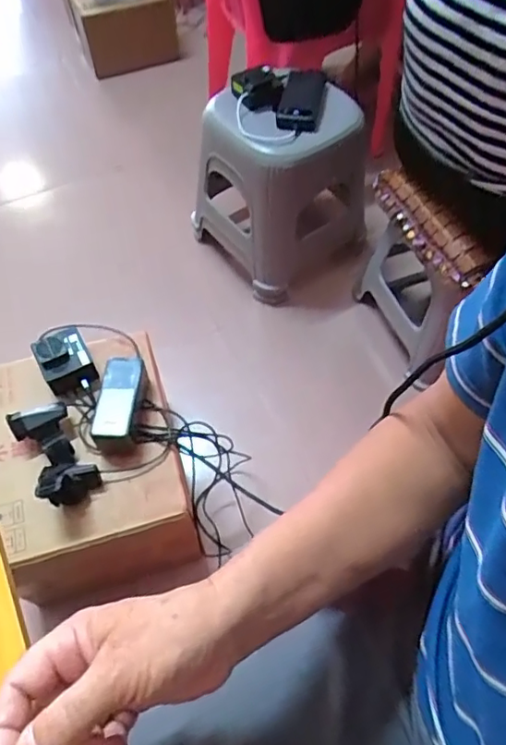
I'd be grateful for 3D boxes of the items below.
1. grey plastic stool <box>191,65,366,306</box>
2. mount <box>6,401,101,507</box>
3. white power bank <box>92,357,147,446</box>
[{"bbox_3d":[0.059,-0.390,1.148,0.289,0.371,0.292,-34,63,-19],"label":"grey plastic stool"},{"bbox_3d":[-0.259,0.100,0.711,0.072,0.062,0.140,-29,62,-16],"label":"mount"},{"bbox_3d":[-0.182,0.042,0.749,0.051,0.047,0.131,3,58,3],"label":"white power bank"}]

